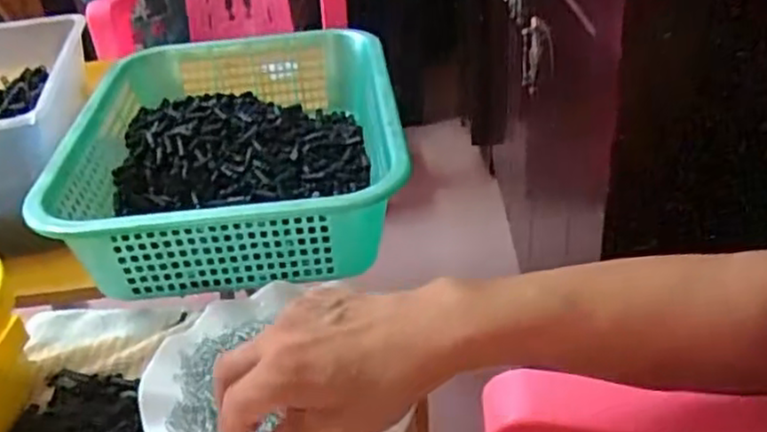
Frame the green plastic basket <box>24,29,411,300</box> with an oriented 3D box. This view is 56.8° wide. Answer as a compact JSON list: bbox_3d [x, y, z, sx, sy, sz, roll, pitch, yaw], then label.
[{"bbox_3d":[-0.138,-0.068,0.696,0.289,0.091,0.382,-8,33,-3],"label":"green plastic basket"}]

